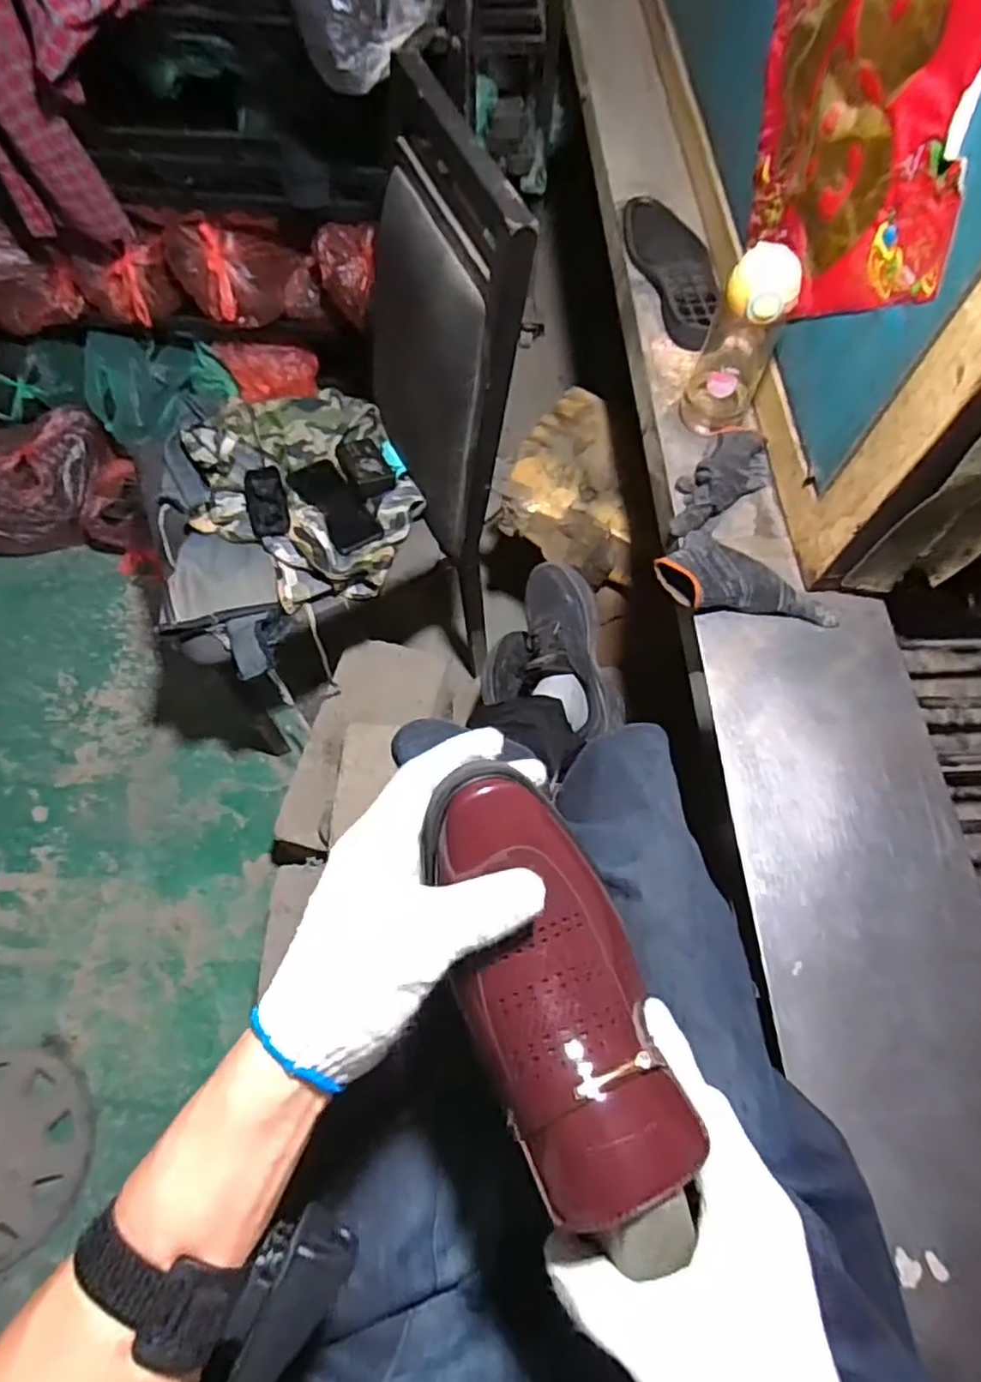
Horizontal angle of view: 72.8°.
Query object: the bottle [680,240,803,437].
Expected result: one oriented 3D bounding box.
[{"bbox_3d":[0.268,-0.370,0.721,0.079,0.186,0.084,21,68,10],"label":"bottle"}]

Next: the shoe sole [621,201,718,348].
[{"bbox_3d":[0.254,-0.575,0.909,0.096,0.031,0.301,-12,66,-5],"label":"shoe sole"}]

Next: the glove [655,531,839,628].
[{"bbox_3d":[0.273,-0.123,0.710,0.188,0.037,0.097,2,66,2],"label":"glove"}]

